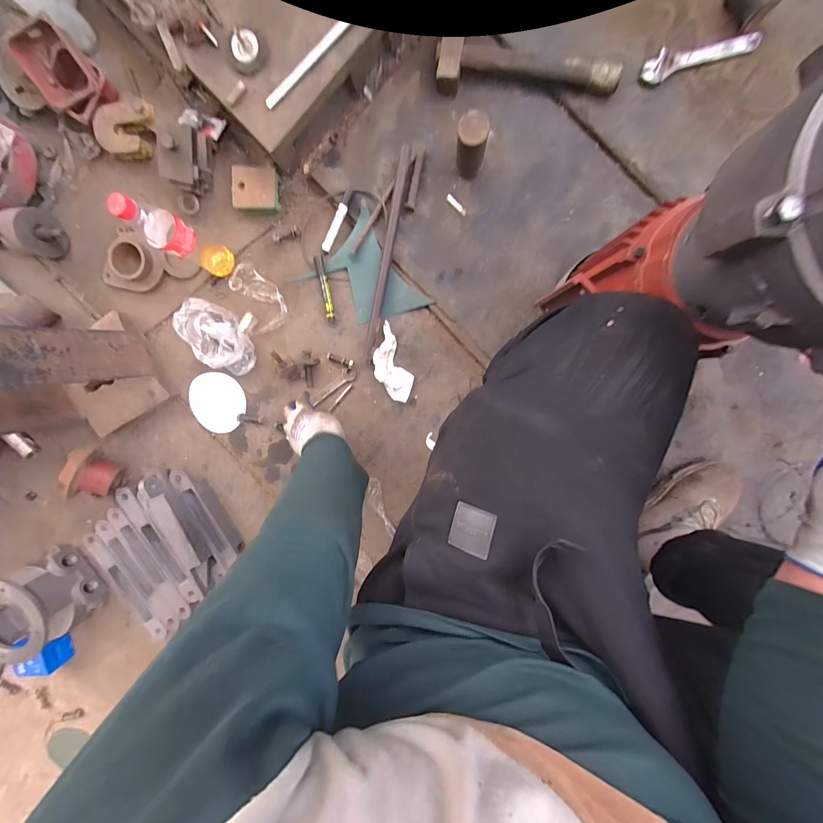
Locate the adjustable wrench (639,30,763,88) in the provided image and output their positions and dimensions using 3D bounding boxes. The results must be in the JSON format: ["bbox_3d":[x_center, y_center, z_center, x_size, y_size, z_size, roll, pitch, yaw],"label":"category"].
[{"bbox_3d":[0.496,-0.618,0.610,0.190,0.009,0.048,-15,96,7],"label":"adjustable wrench"}]

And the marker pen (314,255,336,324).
[{"bbox_3d":[-0.174,-0.247,0.716,0.018,0.018,0.129,-9,97,7],"label":"marker pen"}]

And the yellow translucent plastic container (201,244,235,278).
[{"bbox_3d":[-0.394,-0.307,0.717,0.063,0.021,0.059,1,98,5],"label":"yellow translucent plastic container"}]

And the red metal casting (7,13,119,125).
[{"bbox_3d":[-0.669,-0.645,0.669,0.154,0.092,0.123,44,99,-1],"label":"red metal casting"}]

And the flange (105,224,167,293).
[{"bbox_3d":[-0.577,-0.307,0.729,0.119,0.033,0.125,29,99,1],"label":"flange"}]

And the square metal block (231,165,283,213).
[{"bbox_3d":[-0.303,-0.433,0.689,0.085,0.030,0.073,3,98,5],"label":"square metal block"}]

